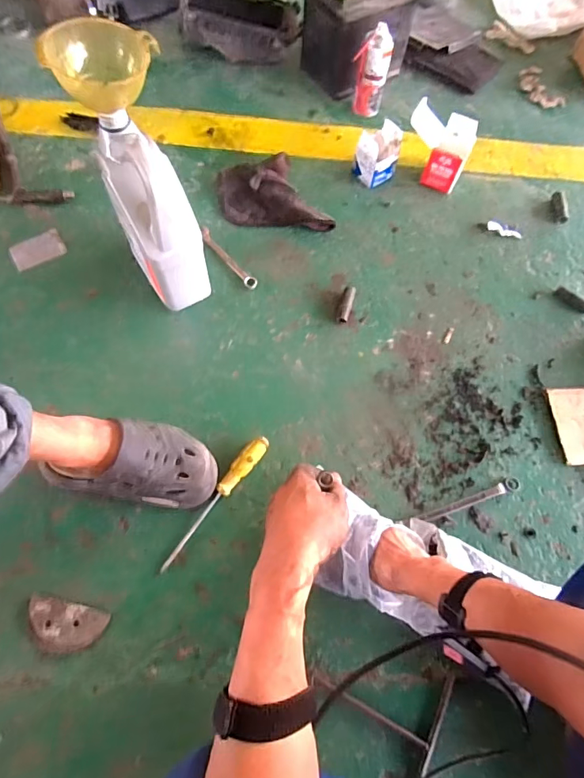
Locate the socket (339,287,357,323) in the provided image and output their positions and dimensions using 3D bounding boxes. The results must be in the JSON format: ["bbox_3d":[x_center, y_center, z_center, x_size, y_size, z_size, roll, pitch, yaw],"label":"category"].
[{"bbox_3d":[0.107,-0.165,0.860,0.021,0.022,0.081,16,69,4],"label":"socket"}]

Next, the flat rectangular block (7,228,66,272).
[{"bbox_3d":[-0.516,-0.284,0.888,0.101,0.005,0.068,-31,77,-18],"label":"flat rectangular block"}]

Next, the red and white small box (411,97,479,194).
[{"bbox_3d":[0.318,-0.529,0.960,0.141,0.126,0.107,23,70,7],"label":"red and white small box"}]

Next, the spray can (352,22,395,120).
[{"bbox_3d":[0.182,-0.738,1.019,0.081,0.159,0.054,-2,69,-3],"label":"spray can"}]

